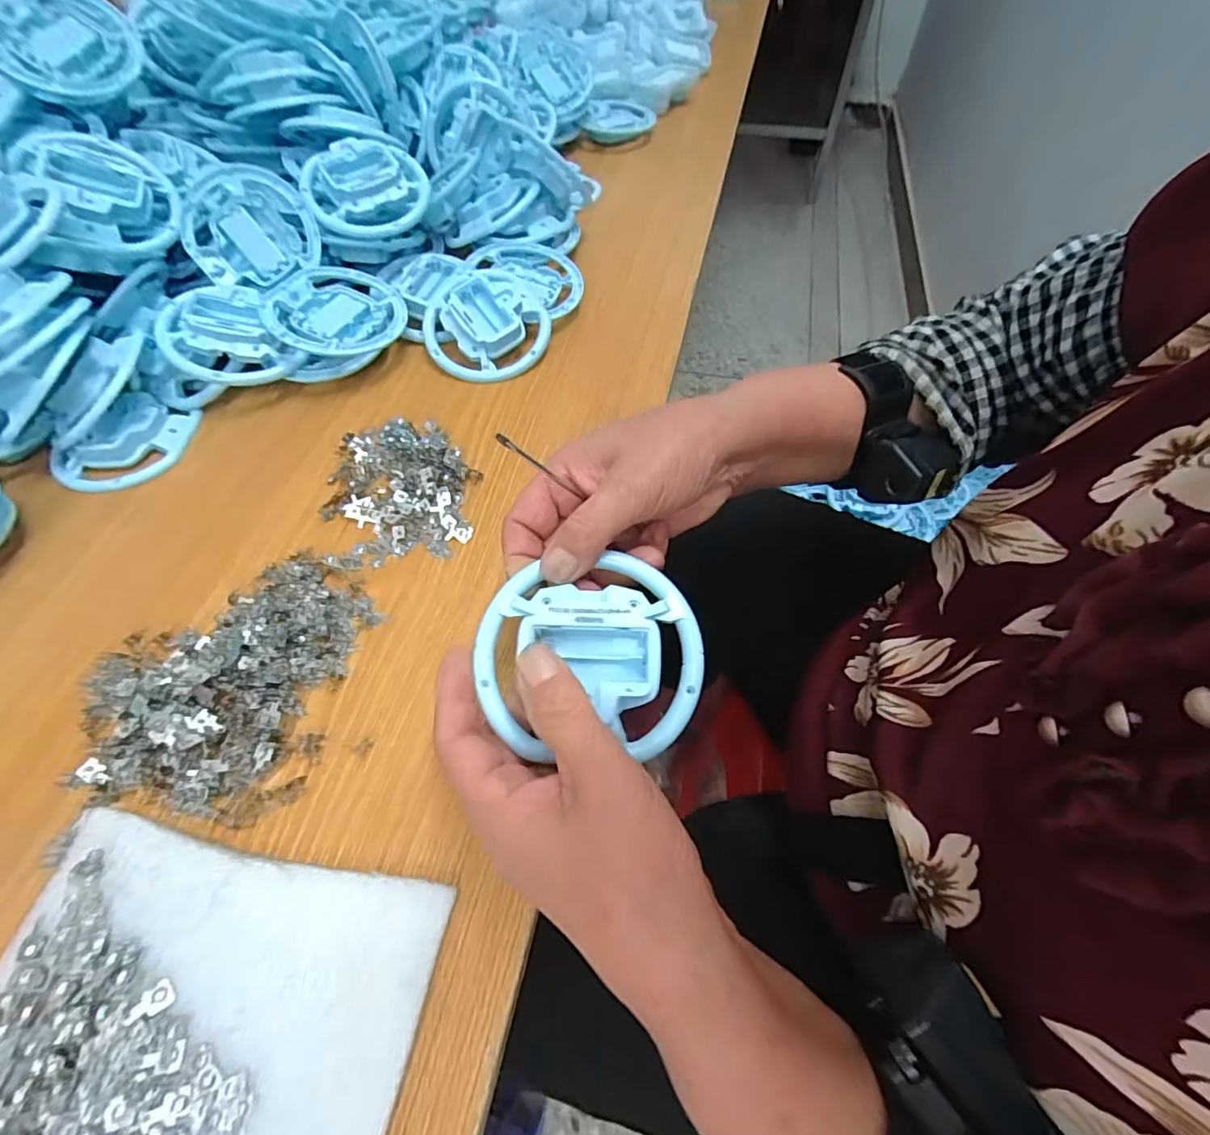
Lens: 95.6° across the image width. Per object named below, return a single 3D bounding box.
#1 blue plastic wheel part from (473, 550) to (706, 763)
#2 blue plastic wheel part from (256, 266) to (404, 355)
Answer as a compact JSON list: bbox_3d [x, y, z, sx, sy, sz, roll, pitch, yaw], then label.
[{"bbox_3d":[-0.007,0.036,0.251,0.102,0.030,0.089,1,58,0],"label":"blue plastic wheel part"},{"bbox_3d":[-0.213,-0.206,0.435,0.100,0.022,0.097,-1,58,1],"label":"blue plastic wheel part"}]

